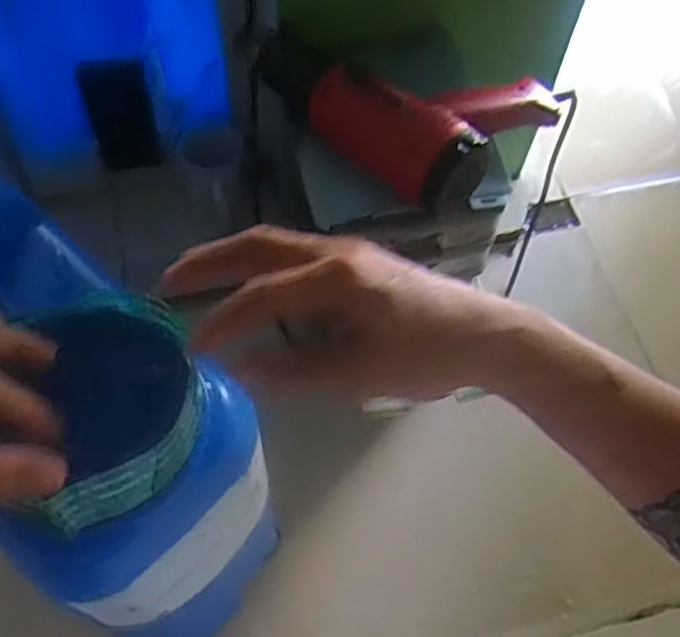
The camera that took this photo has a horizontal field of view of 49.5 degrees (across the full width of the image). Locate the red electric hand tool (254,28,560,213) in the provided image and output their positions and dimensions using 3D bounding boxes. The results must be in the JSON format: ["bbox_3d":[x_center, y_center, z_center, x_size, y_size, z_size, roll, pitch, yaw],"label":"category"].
[{"bbox_3d":[0.062,-0.208,0.657,0.216,0.086,0.185,41,66,19],"label":"red electric hand tool"}]

